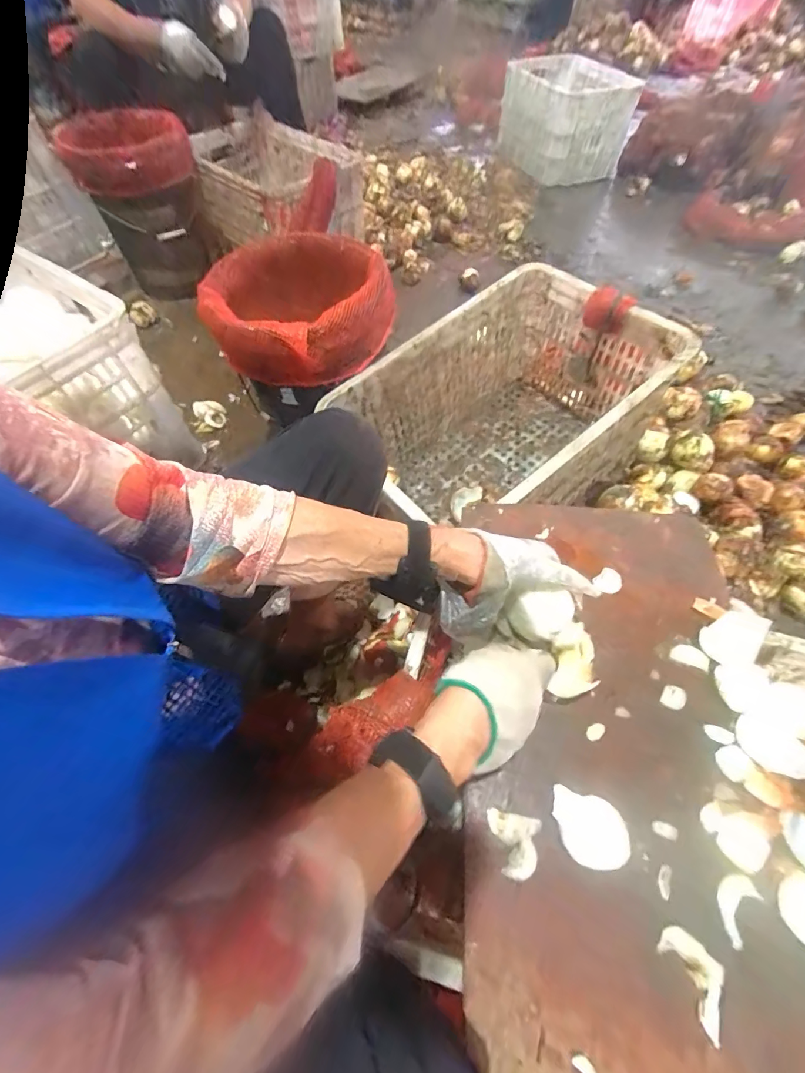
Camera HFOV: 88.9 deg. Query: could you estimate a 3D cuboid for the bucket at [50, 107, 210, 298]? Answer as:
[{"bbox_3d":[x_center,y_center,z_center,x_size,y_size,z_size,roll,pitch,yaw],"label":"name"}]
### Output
[{"bbox_3d":[-0.737,-0.977,1.229,0.302,0.353,0.310,-16,60,-9],"label":"bucket"}]

